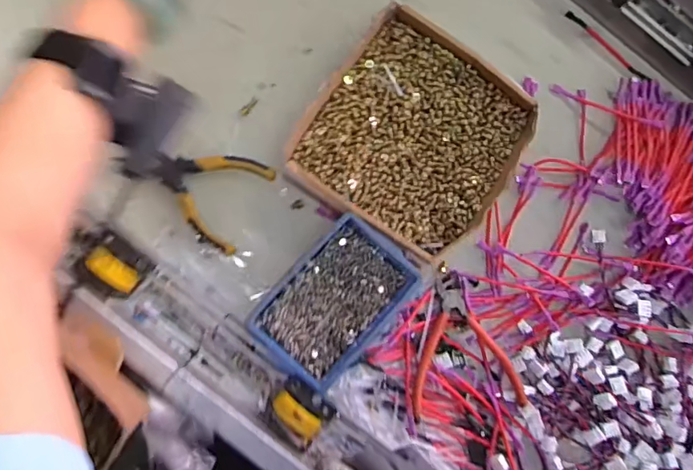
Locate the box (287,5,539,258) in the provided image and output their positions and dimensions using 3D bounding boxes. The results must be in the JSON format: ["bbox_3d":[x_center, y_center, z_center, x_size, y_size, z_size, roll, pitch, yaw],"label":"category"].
[{"bbox_3d":[0.068,-0.098,0.560,0.202,0.039,0.214,35,82,-2],"label":"box"}]

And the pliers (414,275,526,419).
[{"bbox_3d":[0.117,0.106,0.557,0.113,0.030,0.135,-2,85,-7],"label":"pliers"}]

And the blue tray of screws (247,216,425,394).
[{"bbox_3d":[-0.014,0.061,0.531,0.103,0.038,0.152,44,82,-1],"label":"blue tray of screws"}]

